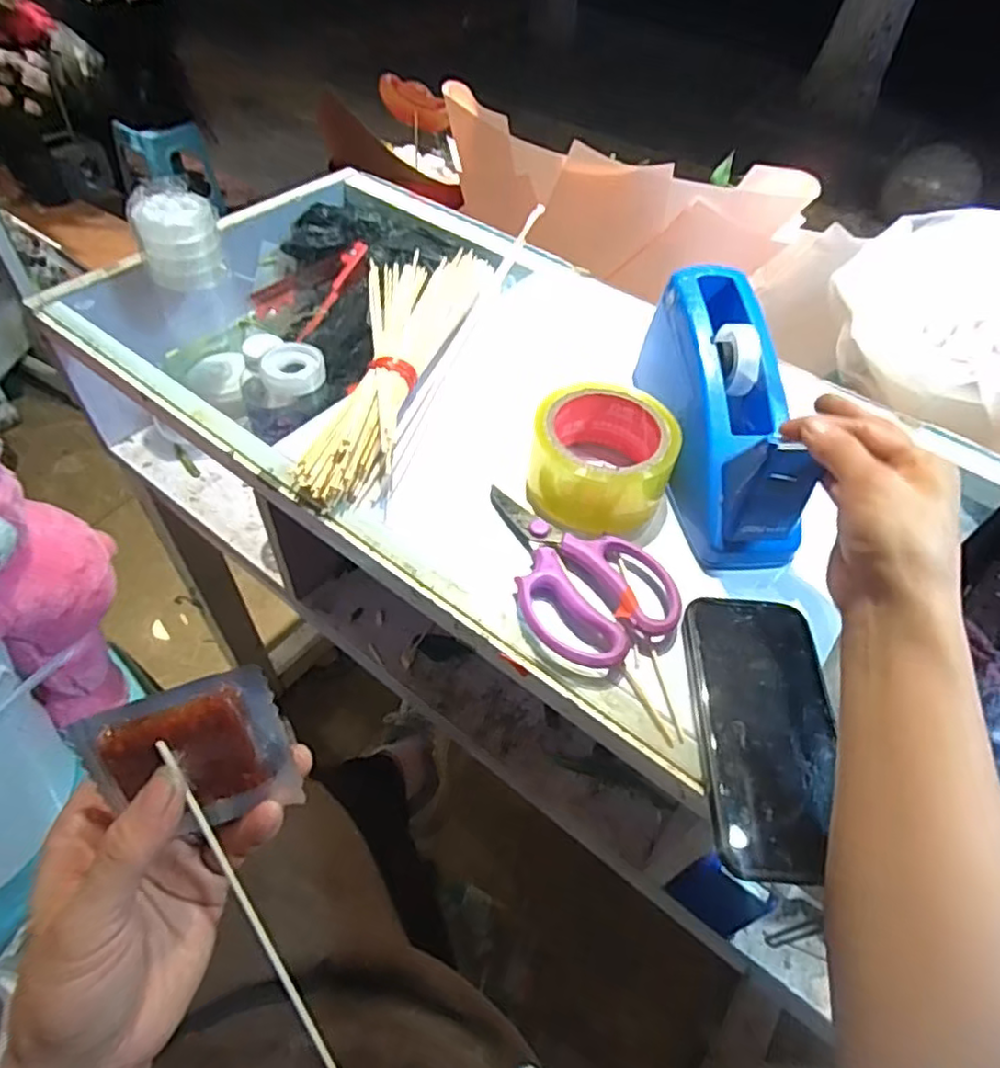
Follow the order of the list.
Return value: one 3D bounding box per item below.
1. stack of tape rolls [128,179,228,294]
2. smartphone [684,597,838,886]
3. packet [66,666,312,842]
[{"bbox_3d":[-0.296,-0.273,0.605,0.068,0.079,0.057,-16,55,-17],"label":"stack of tape rolls"},{"bbox_3d":[0.149,0.106,0.367,0.073,0.011,0.158,6,51,-1],"label":"smartphone"},{"bbox_3d":[-0.116,0.082,0.240,0.068,0.011,0.052,-12,97,-12],"label":"packet"}]

